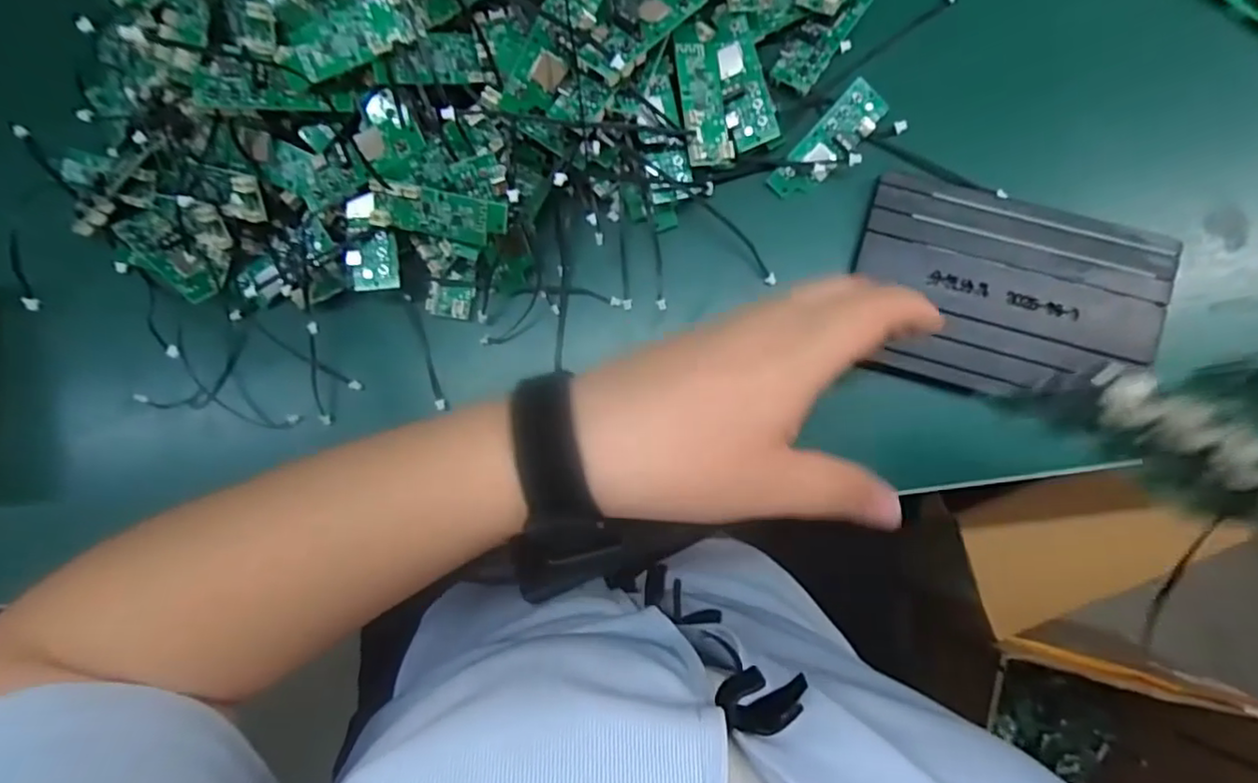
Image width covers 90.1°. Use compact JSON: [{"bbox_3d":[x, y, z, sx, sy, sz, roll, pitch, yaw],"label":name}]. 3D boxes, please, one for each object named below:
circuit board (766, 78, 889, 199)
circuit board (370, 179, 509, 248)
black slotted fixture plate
[{"bbox_3d":[0.105,-0.131,0.331,0.022,0.010,0.069,44,90,8],"label":"circuit board"},{"bbox_3d":[-0.095,-0.087,0.310,0.066,0.008,0.024,15,121,1],"label":"circuit board"},{"bbox_3d":[0.190,-0.048,0.317,0.146,0.007,0.103,15,86,7],"label":"black slotted fixture plate"}]

